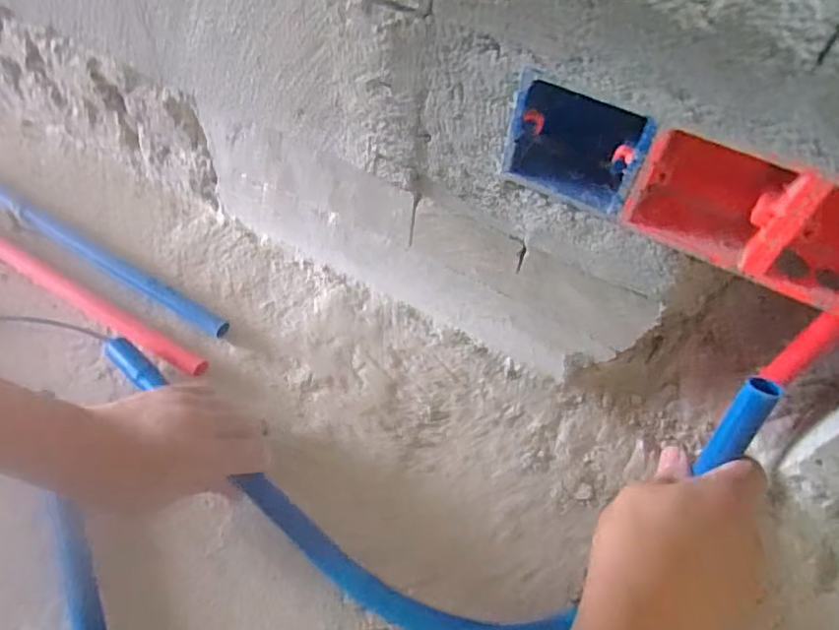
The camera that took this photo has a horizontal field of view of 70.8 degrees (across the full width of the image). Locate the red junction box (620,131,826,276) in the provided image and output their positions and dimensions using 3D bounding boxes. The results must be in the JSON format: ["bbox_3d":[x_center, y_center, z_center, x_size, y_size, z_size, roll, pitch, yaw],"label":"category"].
[{"bbox_3d":[0.187,-0.081,0.366,0.091,0.076,0.056,27,56,15],"label":"red junction box"}]

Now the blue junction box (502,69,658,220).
[{"bbox_3d":[0.106,-0.117,0.384,0.082,0.080,0.048,27,56,15],"label":"blue junction box"}]

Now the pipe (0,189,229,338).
[{"bbox_3d":[-0.777,-0.290,0.741,1.368,0.023,0.028,27,56,16],"label":"pipe"}]

